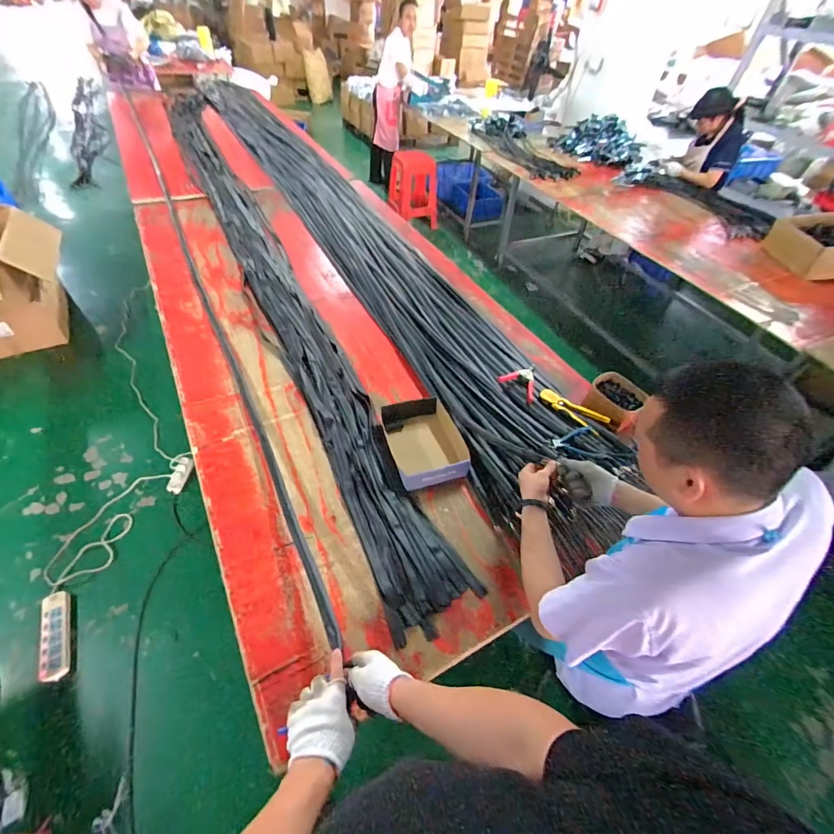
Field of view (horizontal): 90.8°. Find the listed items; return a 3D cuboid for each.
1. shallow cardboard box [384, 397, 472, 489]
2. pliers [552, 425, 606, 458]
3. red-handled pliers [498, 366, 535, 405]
[{"bbox_3d":[0.023,0.071,1.155,0.208,0.070,0.276,-12,50,-16],"label":"shallow cardboard box"},{"bbox_3d":[0.418,0.075,1.087,0.122,0.025,0.101,-8,48,4],"label":"pliers"},{"bbox_3d":[0.315,-0.116,1.279,0.117,0.026,0.155,16,48,9],"label":"red-handled pliers"}]

